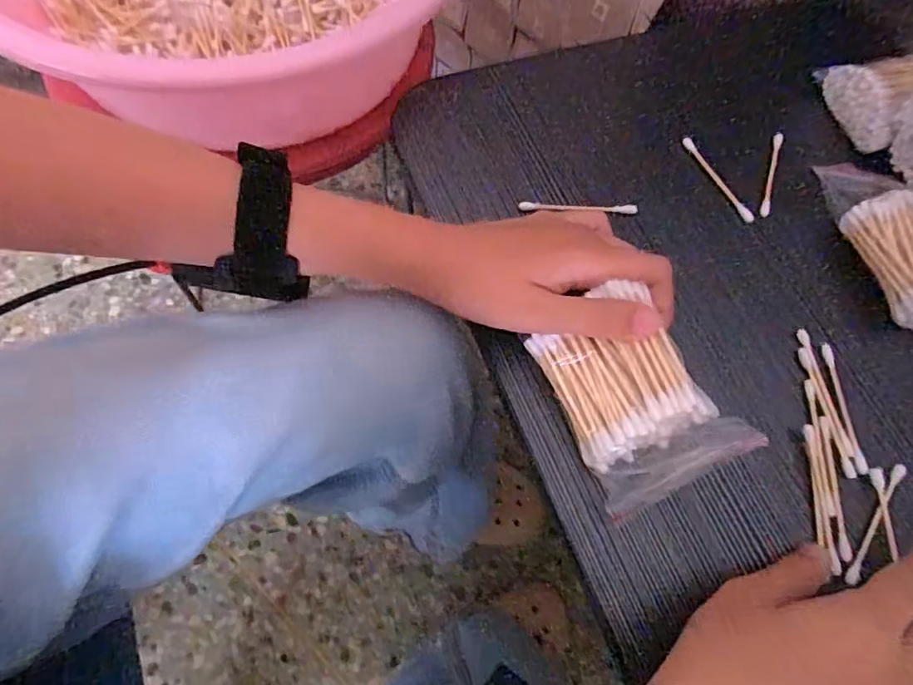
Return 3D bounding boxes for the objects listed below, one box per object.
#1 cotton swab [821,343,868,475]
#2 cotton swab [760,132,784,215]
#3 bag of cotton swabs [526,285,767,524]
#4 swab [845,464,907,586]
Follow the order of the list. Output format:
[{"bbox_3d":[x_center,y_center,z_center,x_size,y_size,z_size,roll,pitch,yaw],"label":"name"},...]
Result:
[{"bbox_3d":[0.200,0.033,0.288,0.006,0.004,0.069,1,66,-4],"label":"cotton swab"},{"bbox_3d":[0.200,-0.106,0.354,0.007,0.011,0.071,21,66,5],"label":"cotton swab"},{"bbox_3d":[0.080,0.023,0.258,0.066,0.025,0.083,-34,68,12],"label":"bag of cotton swabs"},{"bbox_3d":[0.201,0.086,0.266,0.007,0.004,0.068,36,69,11],"label":"swab"}]

